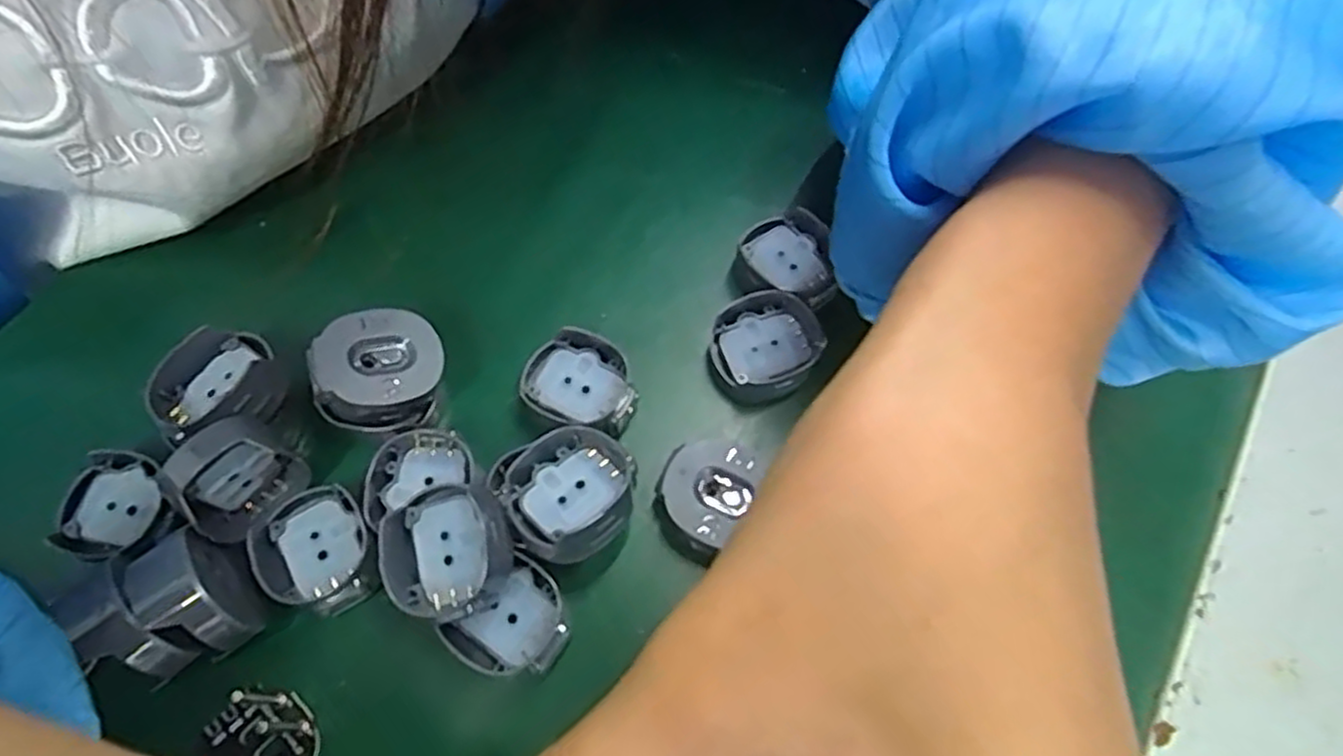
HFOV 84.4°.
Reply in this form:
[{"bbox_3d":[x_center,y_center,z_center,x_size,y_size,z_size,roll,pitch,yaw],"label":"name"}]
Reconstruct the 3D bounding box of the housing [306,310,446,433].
[{"bbox_3d":[-0.071,-0.001,0.180,0.029,0.015,0.027,-12,72,-28],"label":"housing"}]

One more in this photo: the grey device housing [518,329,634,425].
[{"bbox_3d":[-0.023,0.002,0.191,0.028,0.010,0.023,28,70,9],"label":"grey device housing"}]

